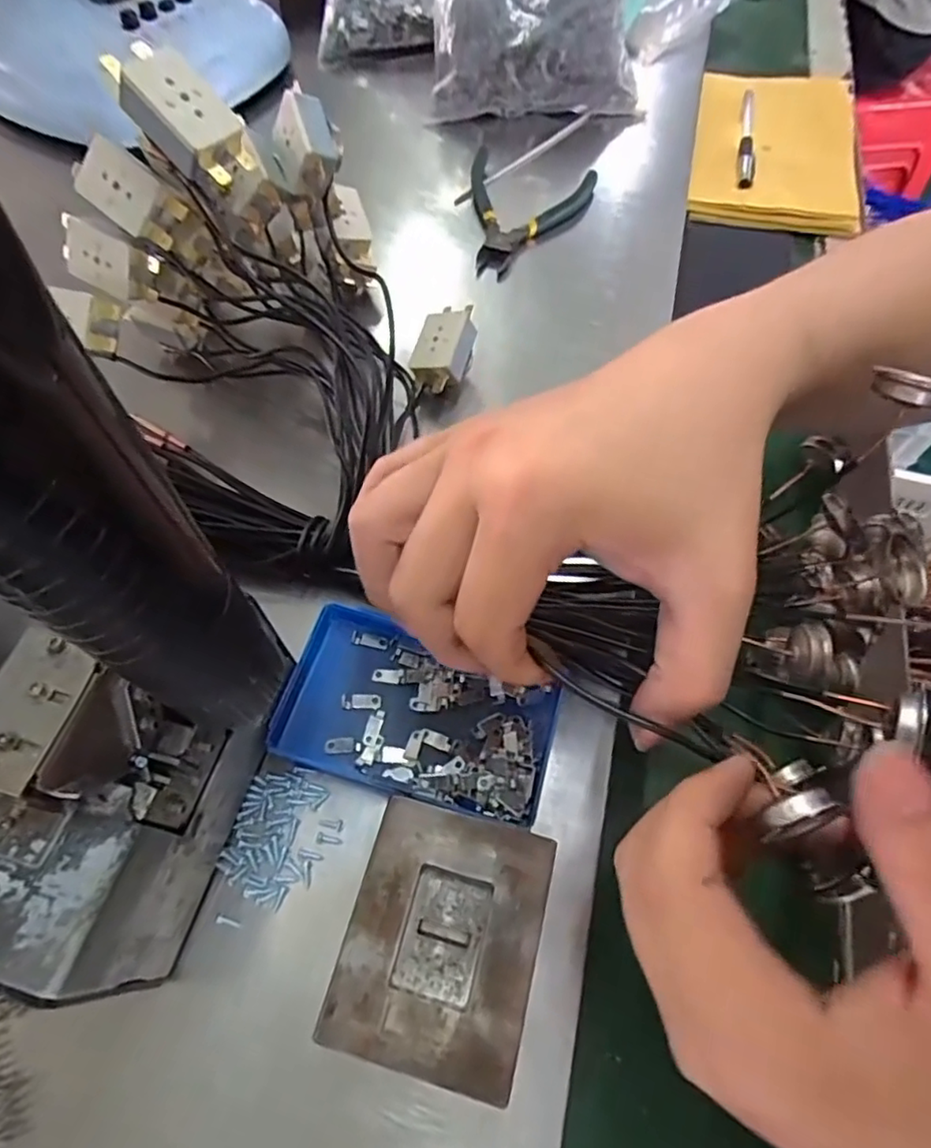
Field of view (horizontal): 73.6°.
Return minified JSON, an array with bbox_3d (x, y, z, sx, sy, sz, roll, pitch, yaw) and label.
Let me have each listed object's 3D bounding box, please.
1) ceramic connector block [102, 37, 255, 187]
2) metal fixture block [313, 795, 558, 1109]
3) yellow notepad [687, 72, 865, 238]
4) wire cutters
[{"bbox_3d":[-0.109,-0.176,0.242,0.050,0.018,0.032,41,71,-23],"label":"ceramic connector block"},{"bbox_3d":[-0.008,0.129,0.223,0.063,0.027,0.077,15,63,6],"label":"metal fixture block"},{"bbox_3d":[0.260,-0.362,0.519,0.131,0.012,0.231,13,62,5],"label":"yellow notepad"},{"bbox_3d":[0.042,-0.247,0.434,0.087,0.022,0.114,10,62,4],"label":"wire cutters"}]

